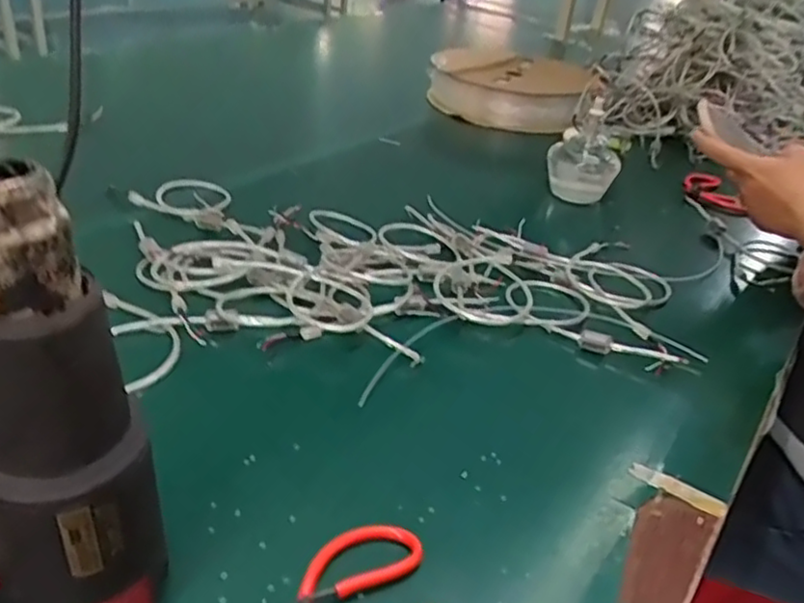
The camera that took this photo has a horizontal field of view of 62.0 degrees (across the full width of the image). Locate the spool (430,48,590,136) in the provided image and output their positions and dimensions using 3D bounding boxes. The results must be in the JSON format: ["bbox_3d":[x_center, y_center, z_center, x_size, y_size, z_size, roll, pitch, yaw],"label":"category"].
[{"bbox_3d":[0.212,-0.403,1.228,0.269,0.102,0.259,19,35,19],"label":"spool"}]

